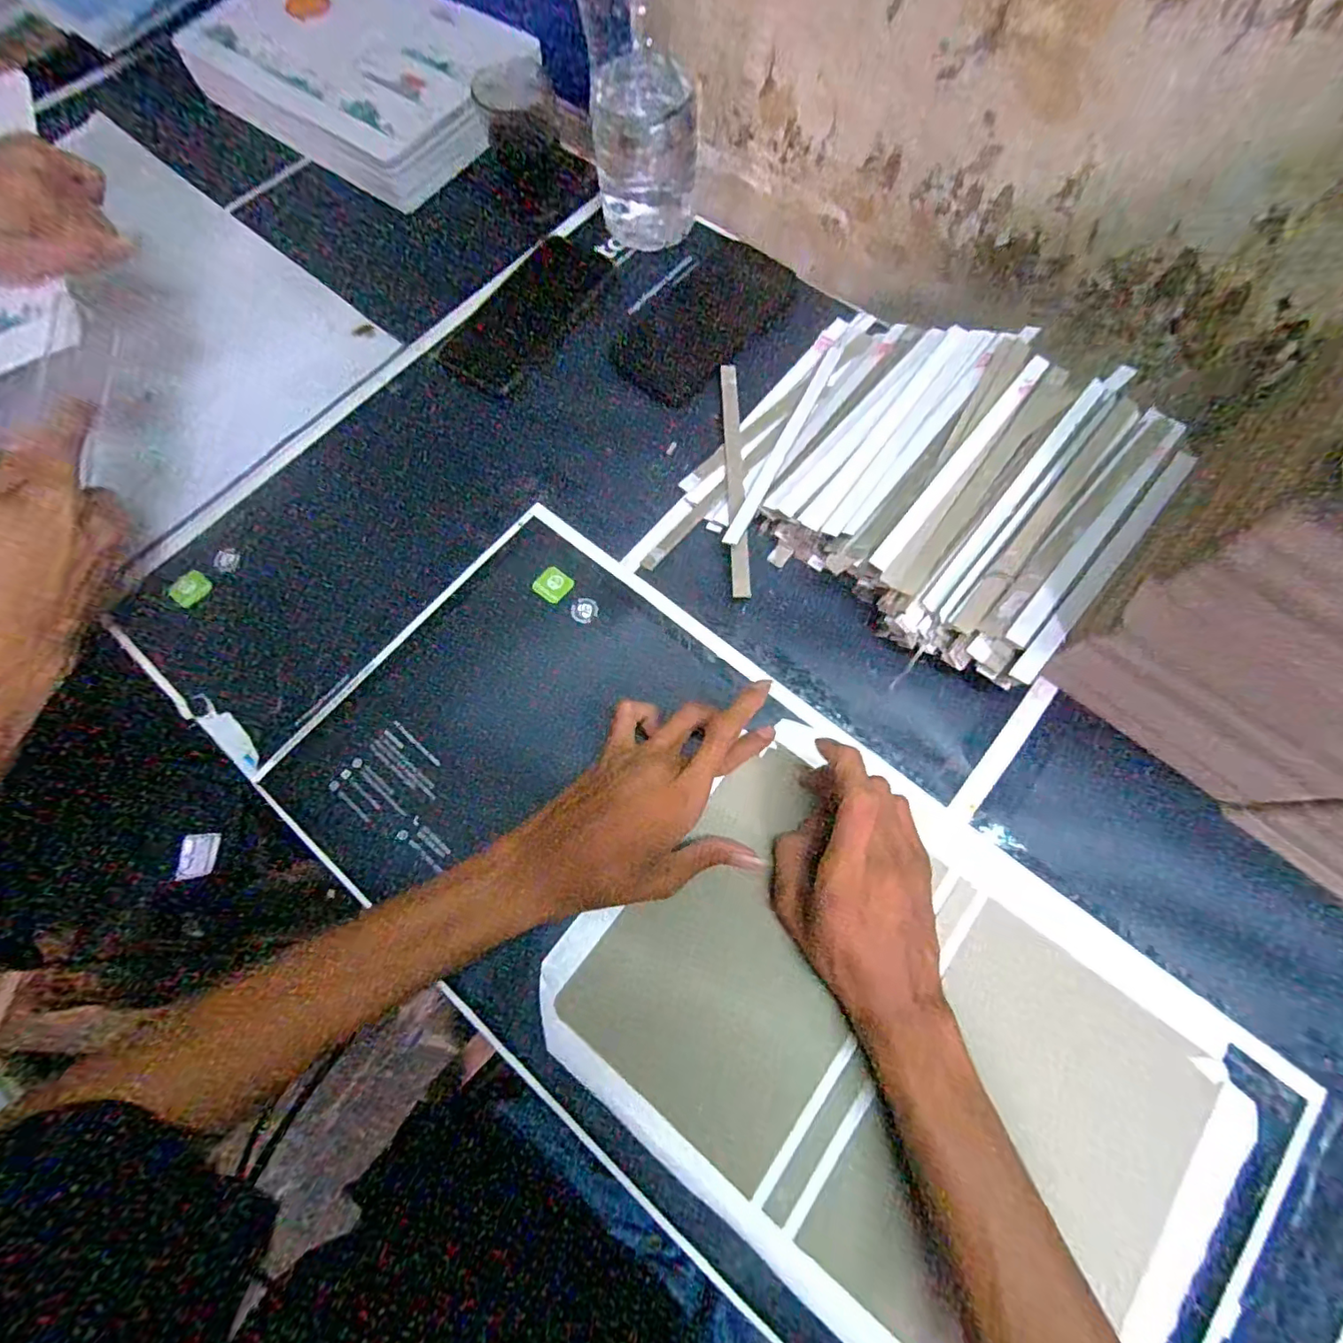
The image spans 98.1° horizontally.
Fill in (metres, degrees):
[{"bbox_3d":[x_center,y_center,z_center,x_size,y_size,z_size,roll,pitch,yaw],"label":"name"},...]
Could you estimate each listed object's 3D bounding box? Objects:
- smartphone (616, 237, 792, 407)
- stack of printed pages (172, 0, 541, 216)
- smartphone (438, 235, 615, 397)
[{"bbox_3d":[0.028,-0.314,0.521,0.093,0.007,0.165,43,85,11],"label":"smartphone"},{"bbox_3d":[-0.317,-0.605,0.587,0.354,0.053,0.220,37,76,12],"label":"stack of printed pages"},{"bbox_3d":[-0.127,-0.320,0.514,0.074,0.009,0.169,32,76,11],"label":"smartphone"}]

